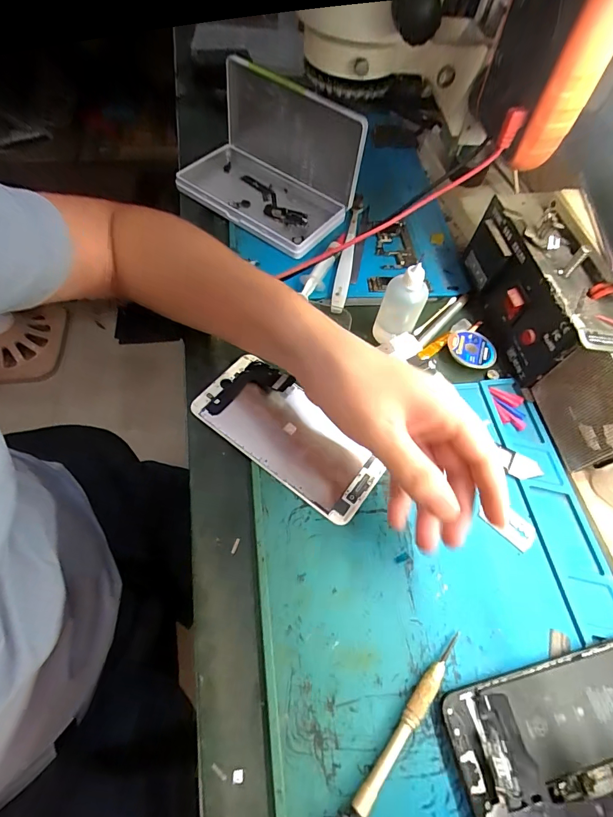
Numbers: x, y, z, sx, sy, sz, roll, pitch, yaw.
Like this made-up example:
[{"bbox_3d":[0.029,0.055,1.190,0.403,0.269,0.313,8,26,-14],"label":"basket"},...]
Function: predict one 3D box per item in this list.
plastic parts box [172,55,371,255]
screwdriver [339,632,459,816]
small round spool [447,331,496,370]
[{"bbox_3d":[-0.043,-0.274,0.434,0.190,0.107,0.137,29,63,13],"label":"plastic parts box"},{"bbox_3d":[0.057,0.183,0.230,0.014,0.012,0.115,35,64,16],"label":"screwdriver"},{"bbox_3d":[0.154,-0.055,0.372,0.044,0.011,0.039,33,63,15],"label":"small round spool"}]

